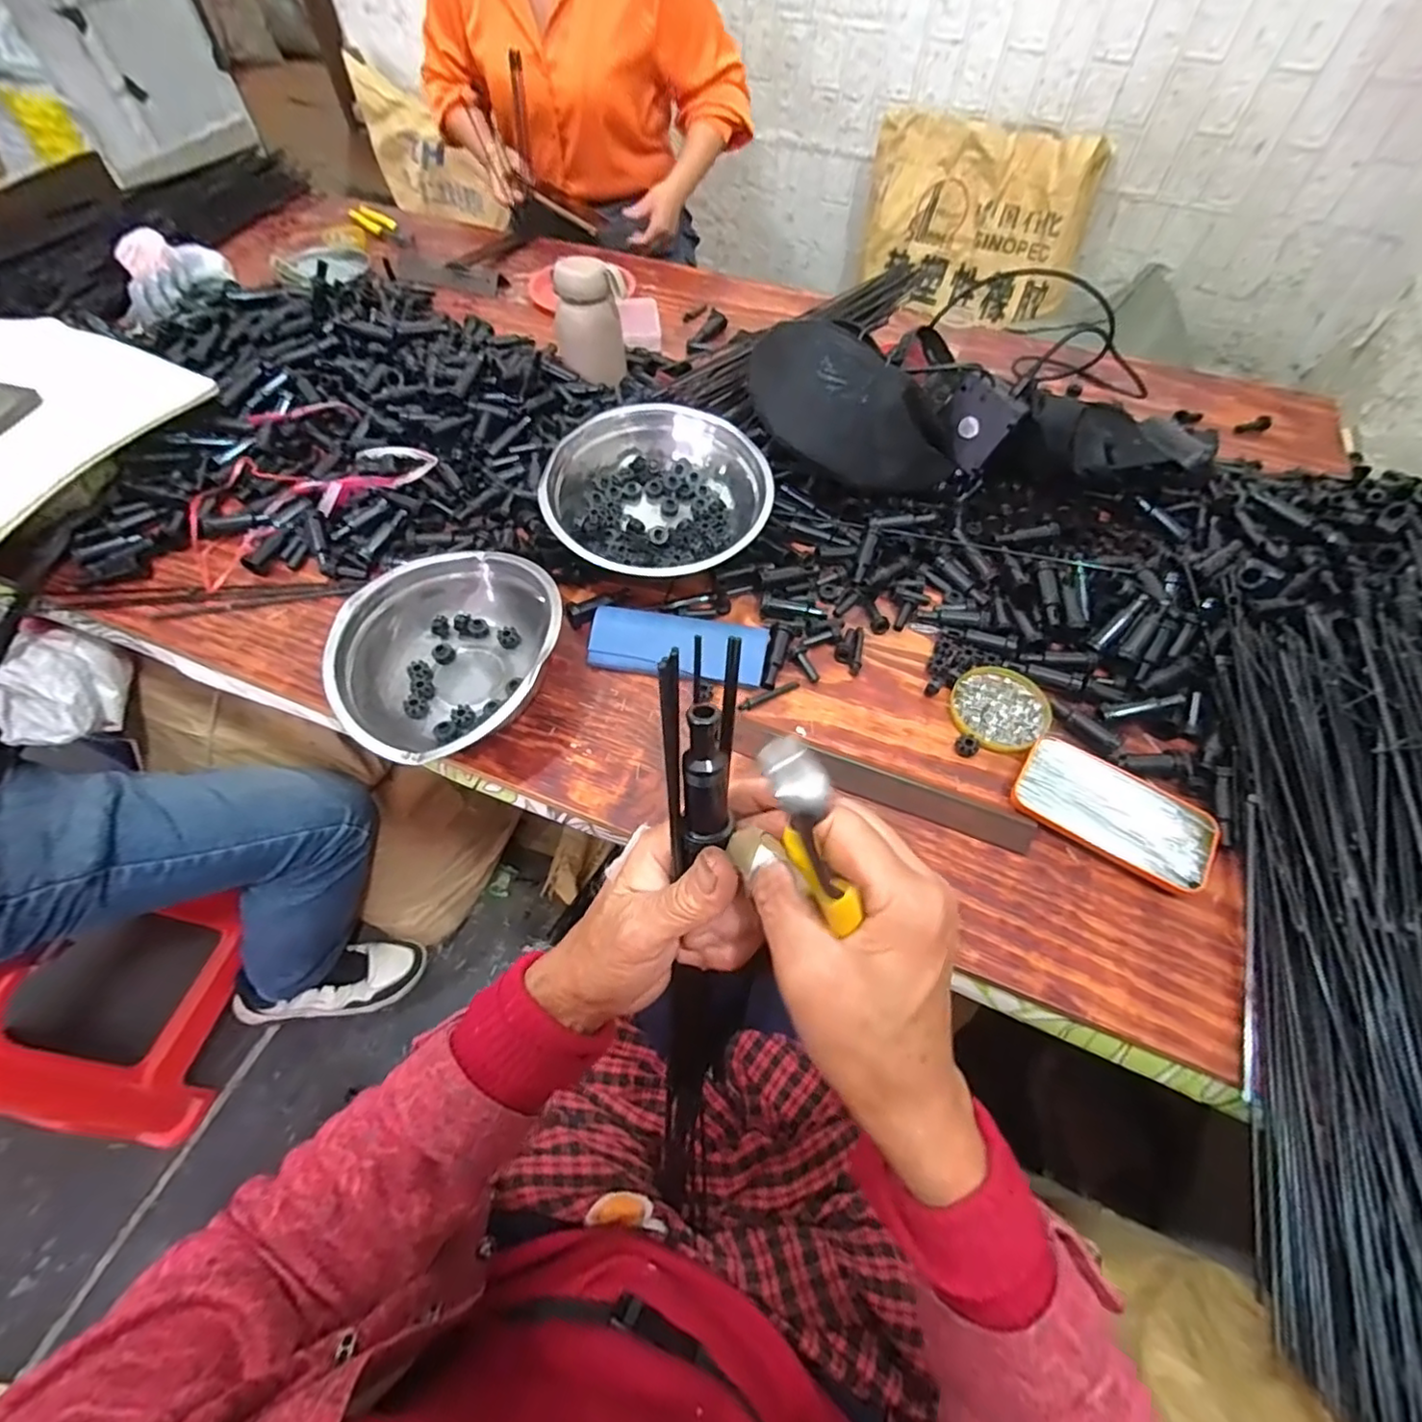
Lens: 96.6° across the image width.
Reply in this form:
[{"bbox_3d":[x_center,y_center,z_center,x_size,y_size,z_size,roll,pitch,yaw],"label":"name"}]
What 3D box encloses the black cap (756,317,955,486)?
[{"bbox_3d":[0.145,-0.304,0.665,0.218,0.129,0.088,19,59,11],"label":"black cap"}]

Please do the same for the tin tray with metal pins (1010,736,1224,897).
[{"bbox_3d":[0.322,0.080,0.506,0.144,0.020,0.076,26,60,15],"label":"tin tray with metal pins"}]

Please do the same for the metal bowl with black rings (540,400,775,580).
[{"bbox_3d":[-0.052,-0.217,0.642,0.218,0.090,0.193,-3,77,0],"label":"metal bowl with black rings"}]

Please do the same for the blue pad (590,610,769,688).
[{"bbox_3d":[-0.030,-0.060,0.582,0.159,0.026,0.052,10,58,5],"label":"blue pad"}]

